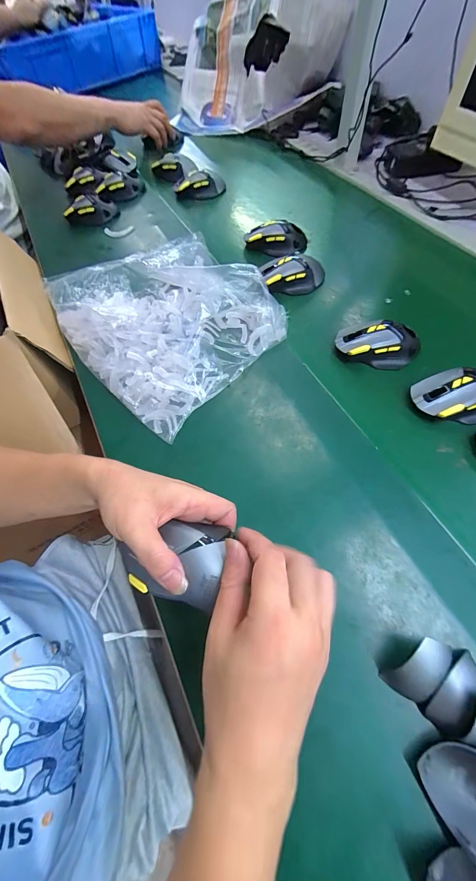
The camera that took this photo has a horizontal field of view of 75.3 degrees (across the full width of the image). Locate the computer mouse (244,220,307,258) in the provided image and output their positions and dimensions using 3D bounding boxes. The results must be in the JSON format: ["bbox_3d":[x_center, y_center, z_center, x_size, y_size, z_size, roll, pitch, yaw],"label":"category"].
[{"bbox_3d":[0.073,-0.386,0.591,0.119,0.046,0.054,17,64,10],"label":"computer mouse"}]

